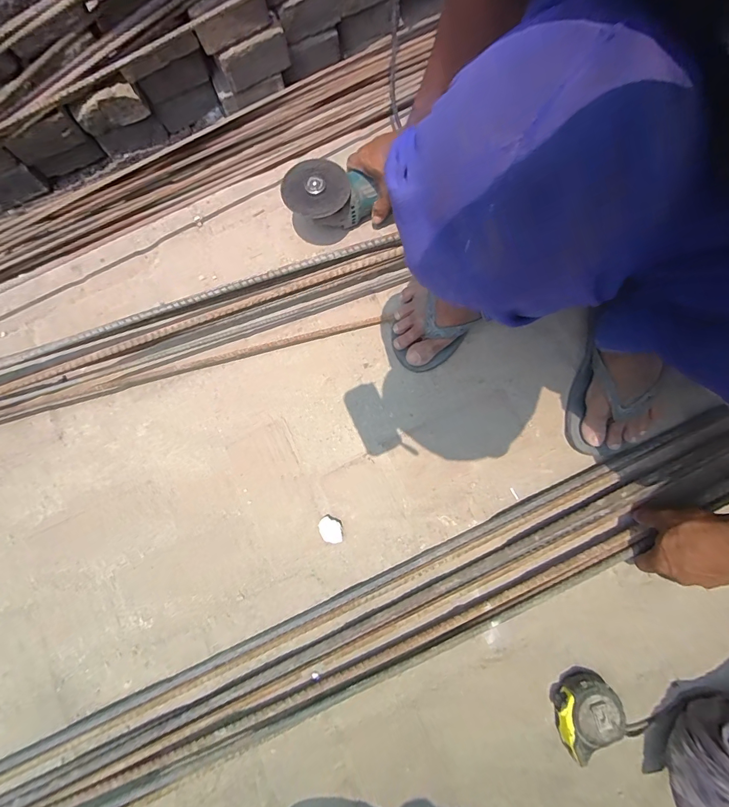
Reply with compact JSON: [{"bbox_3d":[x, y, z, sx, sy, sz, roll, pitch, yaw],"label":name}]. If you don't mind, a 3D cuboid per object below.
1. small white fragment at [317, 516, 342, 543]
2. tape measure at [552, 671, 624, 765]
[{"bbox_3d":[-0.048,0.178,0.565,0.031,0.011,0.037,-12,81,-1],"label":"small white fragment"},{"bbox_3d":[0.274,0.382,0.498,0.083,0.042,0.075,-28,81,-4],"label":"tape measure"}]

